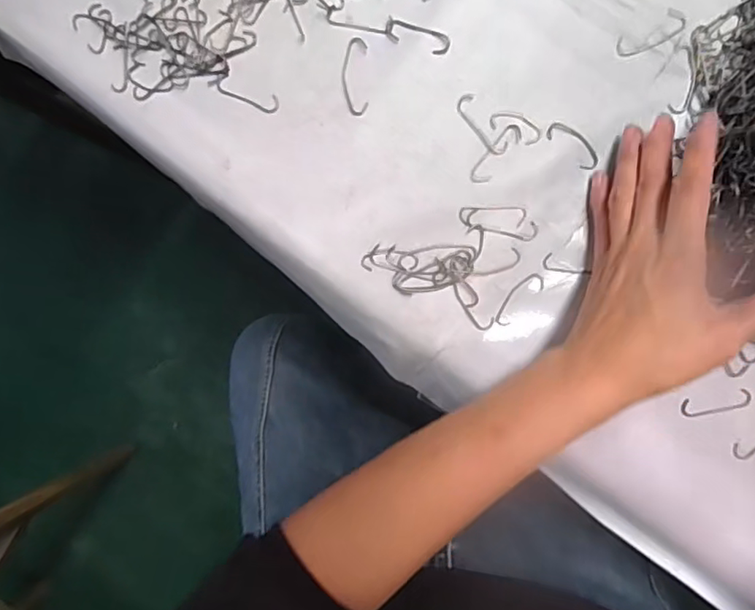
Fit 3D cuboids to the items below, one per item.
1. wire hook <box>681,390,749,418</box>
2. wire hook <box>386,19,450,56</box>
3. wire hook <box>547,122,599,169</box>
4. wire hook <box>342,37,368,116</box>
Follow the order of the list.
[{"bbox_3d":[0.210,0.061,0.348,0.041,0.004,0.011,-12,91,6],"label":"wire hook"},{"bbox_3d":[0.026,-0.169,0.356,0.041,0.004,0.013,20,94,5],"label":"wire hook"},{"bbox_3d":[0.122,-0.099,0.349,0.037,0.004,0.015,43,96,3],"label":"wire hook"},{"bbox_3d":[-0.015,-0.147,0.363,0.016,0.004,0.049,0,93,6],"label":"wire hook"}]

